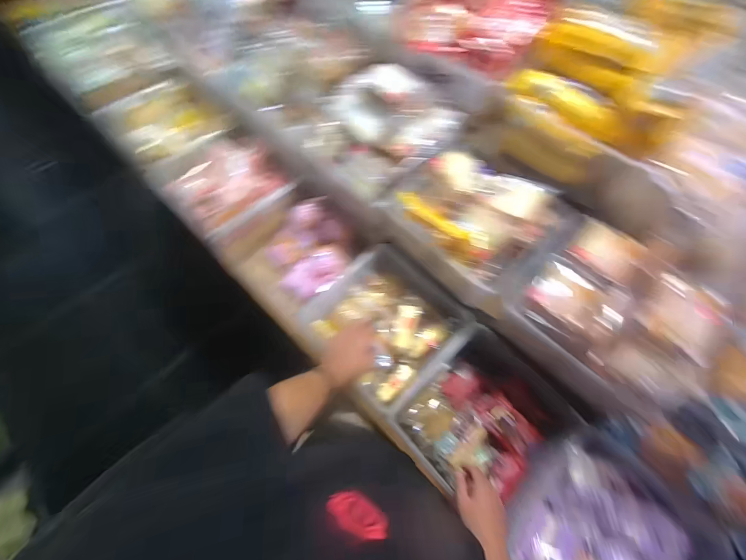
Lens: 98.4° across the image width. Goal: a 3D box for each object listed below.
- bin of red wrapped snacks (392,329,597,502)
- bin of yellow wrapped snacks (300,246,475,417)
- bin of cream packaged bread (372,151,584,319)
[{"bbox_3d":[0.241,0.301,0.717,0.305,0.106,0.279,-39,72,-18],"label":"bin of red wrapped snacks"},{"bbox_3d":[0.025,0.114,0.779,0.316,0.121,0.291,36,69,14],"label":"bin of yellow wrapped snacks"},{"bbox_3d":[0.232,-0.166,0.690,0.350,0.093,0.295,41,70,16],"label":"bin of cream packaged bread"}]

